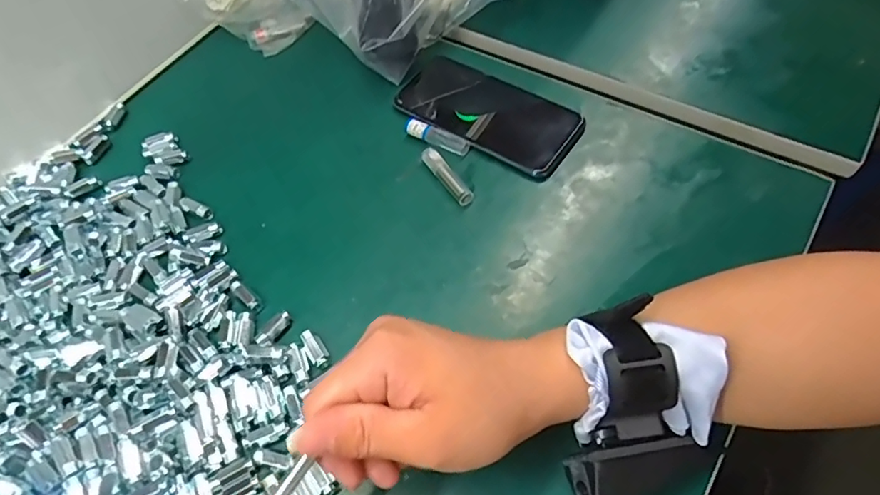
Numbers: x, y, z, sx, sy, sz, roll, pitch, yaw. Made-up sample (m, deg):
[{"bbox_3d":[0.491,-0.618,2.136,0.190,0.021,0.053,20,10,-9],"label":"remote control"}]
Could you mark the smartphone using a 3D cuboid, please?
[{"bbox_3d":[0.040,-0.115,0.452,0.157,0.010,0.076,32,65,21],"label":"smartphone"}]

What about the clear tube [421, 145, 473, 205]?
[{"bbox_3d":[0.006,-0.057,0.418,0.013,0.011,0.059,-31,61,-15],"label":"clear tube"}]

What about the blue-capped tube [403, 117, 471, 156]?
[{"bbox_3d":[-0.004,-0.093,0.439,0.061,0.012,0.014,30,64,20],"label":"blue-capped tube"}]

